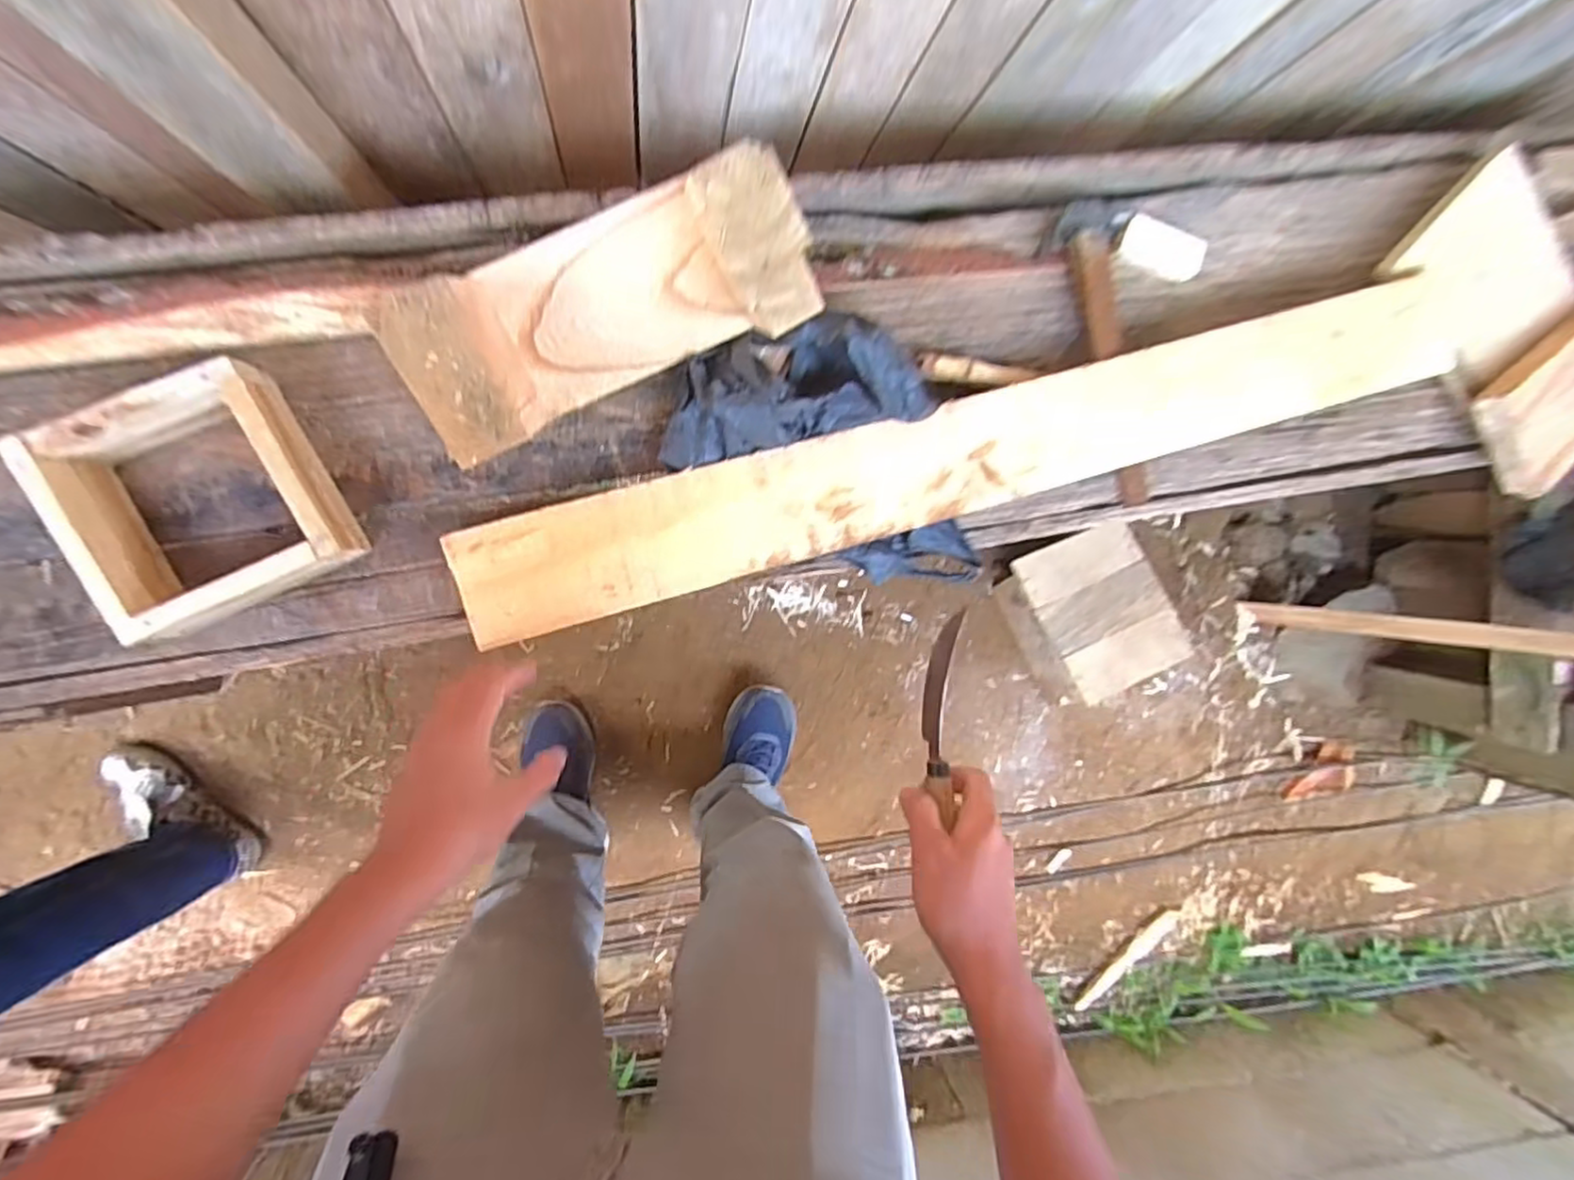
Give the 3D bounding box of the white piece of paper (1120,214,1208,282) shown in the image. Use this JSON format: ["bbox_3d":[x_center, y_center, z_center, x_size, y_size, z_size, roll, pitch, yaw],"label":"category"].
[{"bbox_3d":[0.360,-0.326,0.677,0.086,0.008,0.039,21,125,-9],"label":"white piece of paper"}]

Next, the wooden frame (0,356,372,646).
[{"bbox_3d":[-0.424,-0.065,0.519,0.152,0.077,0.154,-27,99,-5],"label":"wooden frame"}]

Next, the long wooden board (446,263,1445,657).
[{"bbox_3d":[0.183,-0.126,0.633,0.925,0.029,0.097,-17,94,-8],"label":"long wooden board"}]

